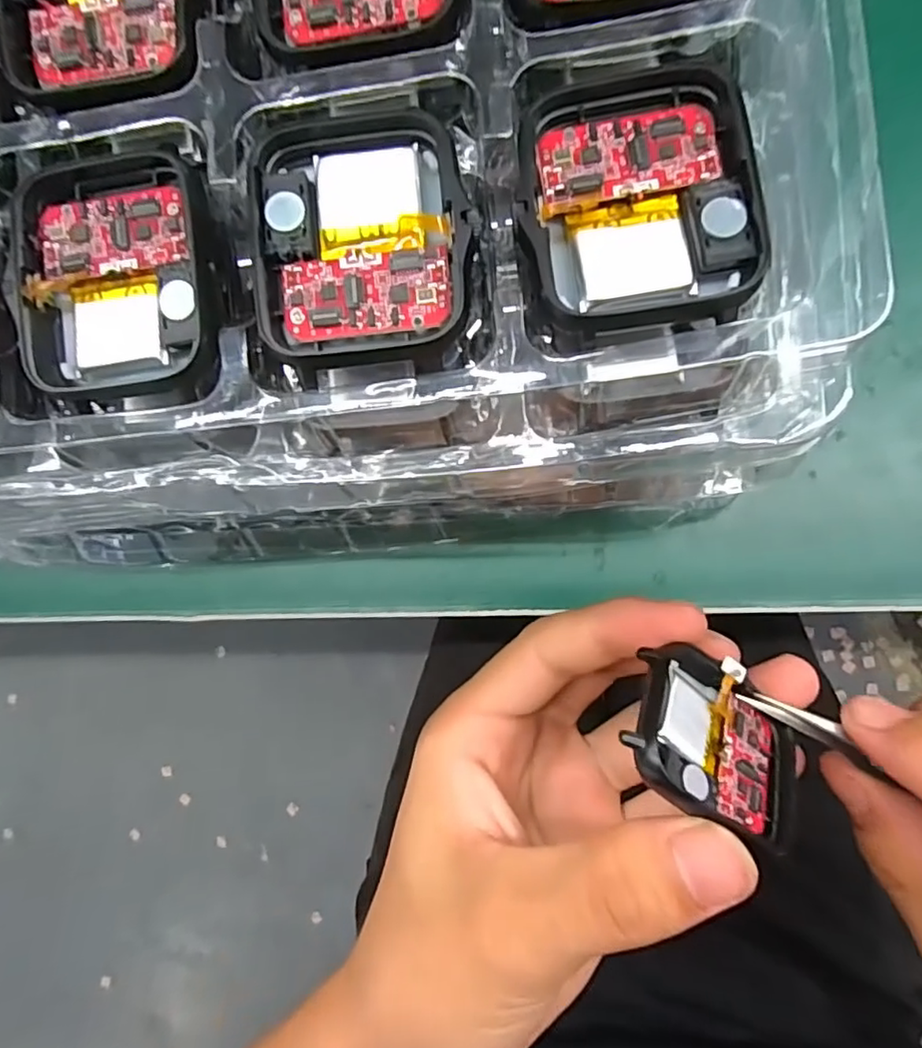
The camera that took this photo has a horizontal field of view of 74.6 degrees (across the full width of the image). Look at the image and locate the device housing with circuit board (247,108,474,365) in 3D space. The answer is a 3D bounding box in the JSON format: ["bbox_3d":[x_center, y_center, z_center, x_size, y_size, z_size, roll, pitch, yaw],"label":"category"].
[{"bbox_3d":[-0.018,-0.052,0.107,0.037,0.008,0.044,-5,87,6],"label":"device housing with circuit board"}]

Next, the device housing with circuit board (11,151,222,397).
[{"bbox_3d":[-0.063,-0.046,0.114,0.038,0.008,0.046,-7,87,6],"label":"device housing with circuit board"}]

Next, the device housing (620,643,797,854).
[{"bbox_3d":[0.061,0.052,0.142,0.049,0.005,0.035,32,56,-13],"label":"device housing"}]

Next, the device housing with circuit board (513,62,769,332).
[{"bbox_3d":[0.030,-0.056,0.102,0.038,0.007,0.044,-2,87,6],"label":"device housing with circuit board"}]

